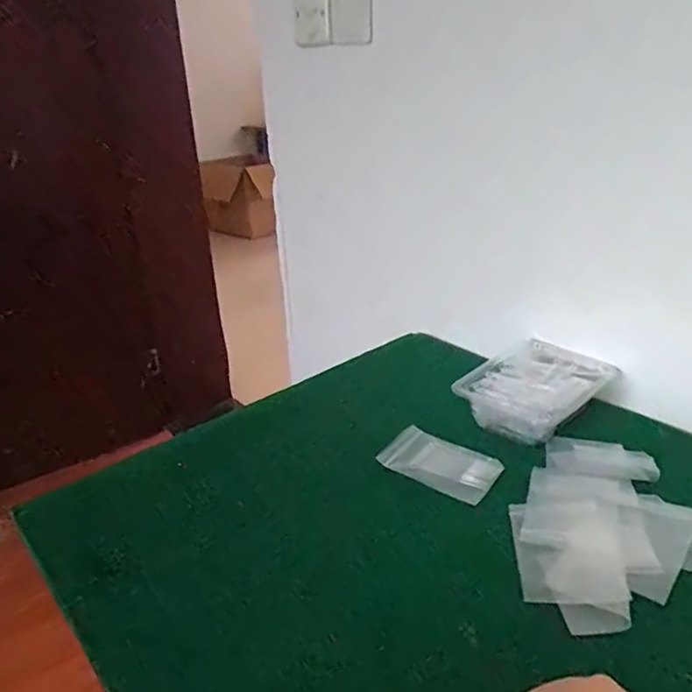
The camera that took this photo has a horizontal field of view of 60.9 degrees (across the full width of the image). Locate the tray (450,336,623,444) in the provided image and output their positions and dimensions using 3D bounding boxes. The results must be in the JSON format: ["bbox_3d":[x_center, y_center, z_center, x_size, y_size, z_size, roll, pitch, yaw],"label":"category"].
[{"bbox_3d":[0.236,0.056,0.727,0.185,0.049,0.134,-25,33,-37],"label":"tray"}]

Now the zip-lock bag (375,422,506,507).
[{"bbox_3d":[0.104,0.127,0.648,0.120,0.014,0.079,14,31,31],"label":"zip-lock bag"}]

